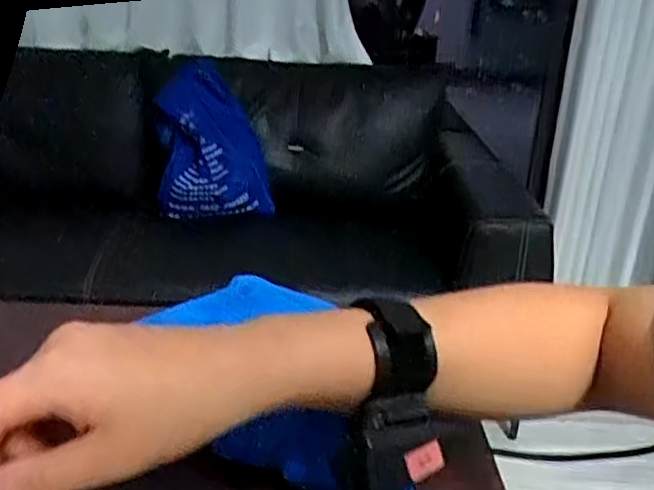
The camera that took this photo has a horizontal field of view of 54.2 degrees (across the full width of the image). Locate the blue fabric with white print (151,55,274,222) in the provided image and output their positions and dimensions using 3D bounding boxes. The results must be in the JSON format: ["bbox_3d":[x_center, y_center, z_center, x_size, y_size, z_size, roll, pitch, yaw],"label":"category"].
[{"bbox_3d":[-0.286,-0.261,1.612,0.271,0.378,0.100,-3,15,-7],"label":"blue fabric with white print"}]

